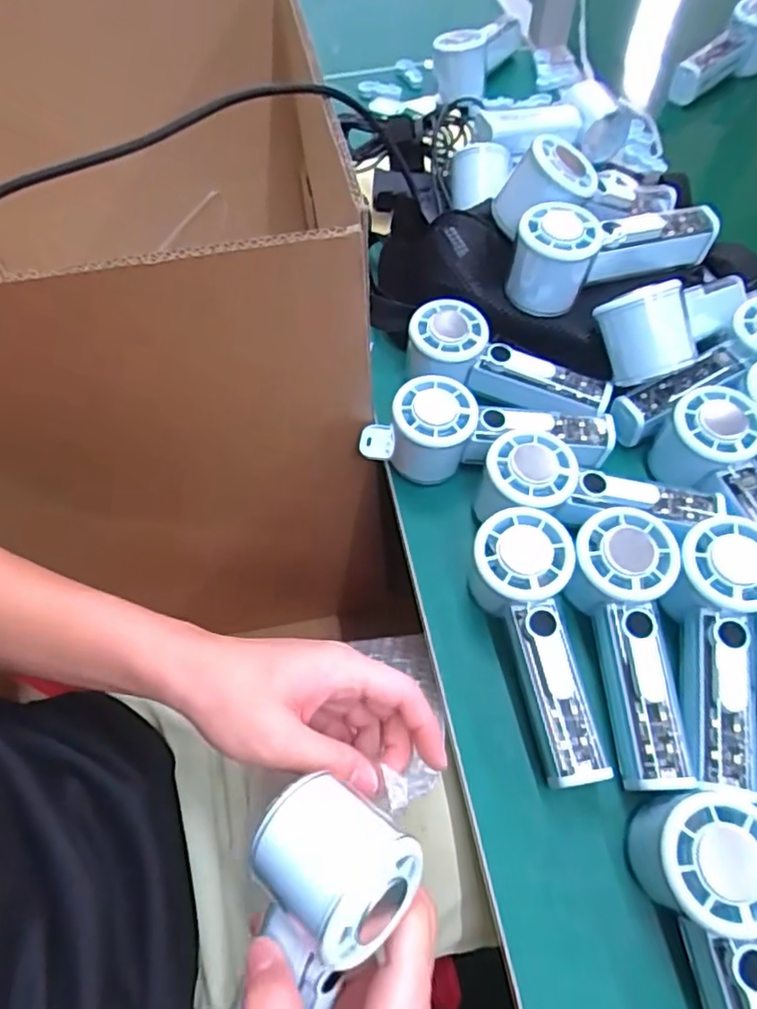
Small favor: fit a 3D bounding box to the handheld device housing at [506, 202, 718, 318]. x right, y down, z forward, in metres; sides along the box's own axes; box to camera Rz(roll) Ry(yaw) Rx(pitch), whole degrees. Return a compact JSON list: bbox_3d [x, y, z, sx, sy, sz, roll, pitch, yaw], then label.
[{"bbox_3d":[0.171,-0.190,0.462,0.147,0.068,0.055,-21,61,-11],"label":"handheld device housing"}]

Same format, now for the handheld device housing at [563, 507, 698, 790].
[{"bbox_3d":[0.146,0.081,0.360,0.057,0.046,0.154,-1,72,1],"label":"handheld device housing"}]

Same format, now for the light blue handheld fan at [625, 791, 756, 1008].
[{"bbox_3d":[0.169,0.214,0.280,0.056,0.056,0.149,-12,59,-6],"label":"light blue handheld fan"}]

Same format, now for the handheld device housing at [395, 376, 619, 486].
[{"bbox_3d":[0.087,-0.052,0.436,0.151,0.058,0.048,-2,59,0],"label":"handheld device housing"}]

